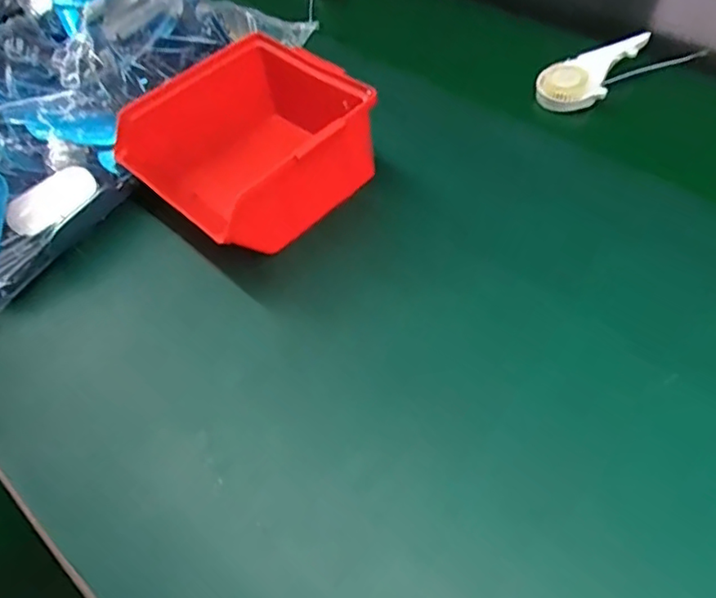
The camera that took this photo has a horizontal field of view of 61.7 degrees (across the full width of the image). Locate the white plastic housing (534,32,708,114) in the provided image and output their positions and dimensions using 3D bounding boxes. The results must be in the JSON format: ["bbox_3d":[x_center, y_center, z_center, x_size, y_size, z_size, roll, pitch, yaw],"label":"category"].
[{"bbox_3d":[0.194,-0.172,0.453,0.122,0.034,0.038,-25,56,-9],"label":"white plastic housing"}]

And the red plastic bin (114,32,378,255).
[{"bbox_3d":[-0.066,-0.095,0.390,0.123,0.070,0.135,37,68,28],"label":"red plastic bin"}]

